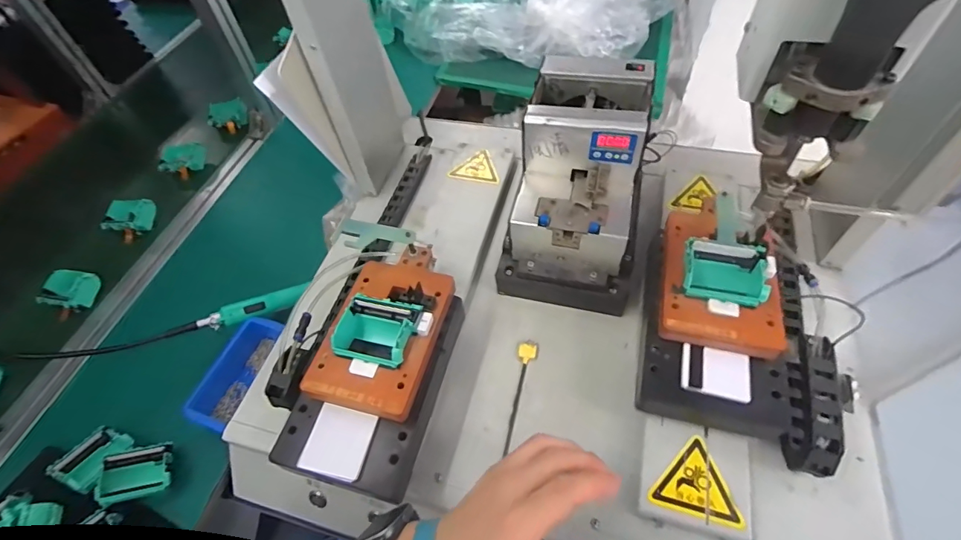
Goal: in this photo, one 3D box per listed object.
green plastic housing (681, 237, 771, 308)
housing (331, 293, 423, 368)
[{"bbox_3d":[0.229,0.002,0.431,0.070,0.022,0.057,11,56,13],"label":"green plastic housing"},{"bbox_3d":[-0.100,0.059,0.434,0.079,0.036,0.059,12,56,13],"label":"housing"}]

